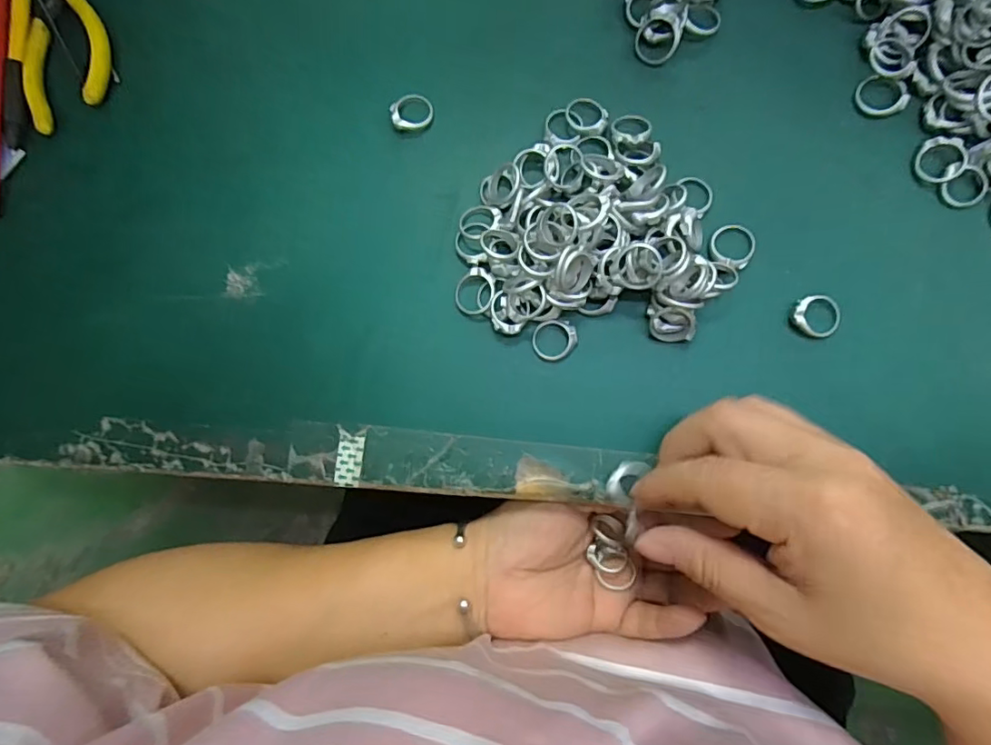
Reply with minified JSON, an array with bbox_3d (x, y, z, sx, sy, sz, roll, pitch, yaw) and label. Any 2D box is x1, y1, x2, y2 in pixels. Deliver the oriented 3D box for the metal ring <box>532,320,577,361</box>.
[{"bbox_3d":[0.028,-0.016,0.261,0.021,0.005,0.019,-9,82,4],"label":"metal ring"}]

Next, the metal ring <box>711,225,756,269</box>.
[{"bbox_3d":[0.113,-0.060,0.258,0.021,0.008,0.023,-1,83,5],"label":"metal ring"}]

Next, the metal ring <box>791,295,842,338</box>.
[{"bbox_3d":[0.149,-0.026,0.251,0.022,0.005,0.020,-1,83,5],"label":"metal ring"}]

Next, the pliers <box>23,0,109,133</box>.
[{"bbox_3d":[-0.240,-0.198,0.301,0.045,0.010,0.133,-10,82,4],"label":"pliers"}]

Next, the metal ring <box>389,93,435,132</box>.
[{"bbox_3d":[-0.043,-0.134,0.280,0.022,0.004,0.019,0,86,-12],"label":"metal ring"}]

